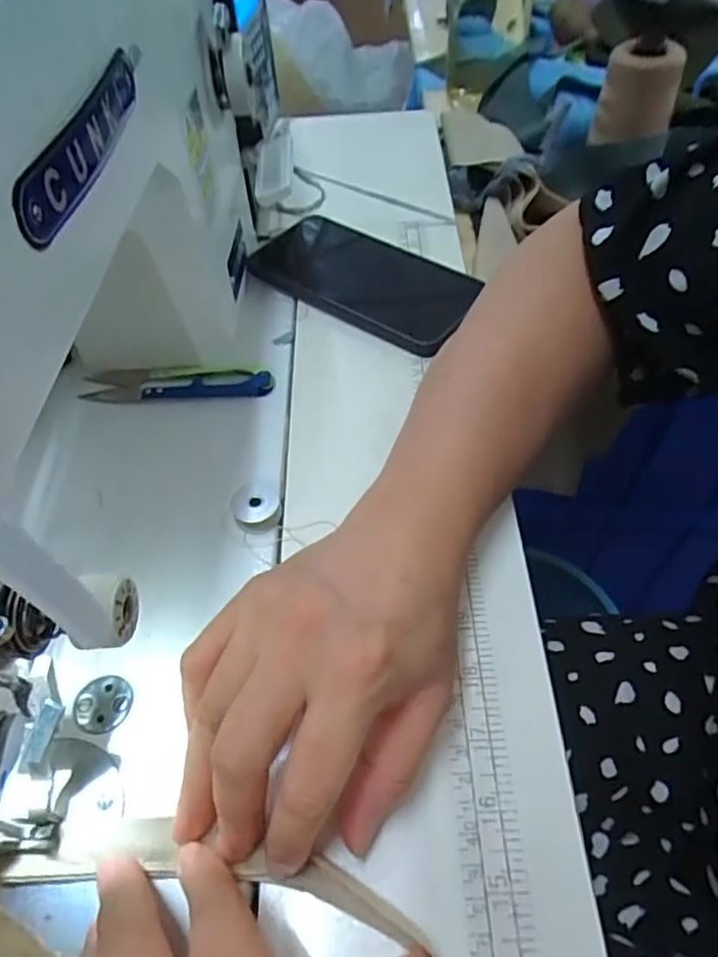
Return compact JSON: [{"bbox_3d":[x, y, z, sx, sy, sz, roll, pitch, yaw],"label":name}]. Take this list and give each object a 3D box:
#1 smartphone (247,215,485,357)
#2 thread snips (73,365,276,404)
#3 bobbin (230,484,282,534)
[{"bbox_3d":[0.002,-0.143,0.437,0.167,0.013,0.084,29,59,23],"label":"smartphone"},{"bbox_3d":[-0.113,-0.062,0.383,0.118,0.008,0.028,-1,52,2],"label":"thread snips"},{"bbox_3d":[-0.054,0.015,0.320,0.025,0.011,0.027,-2,52,2],"label":"bobbin"}]

